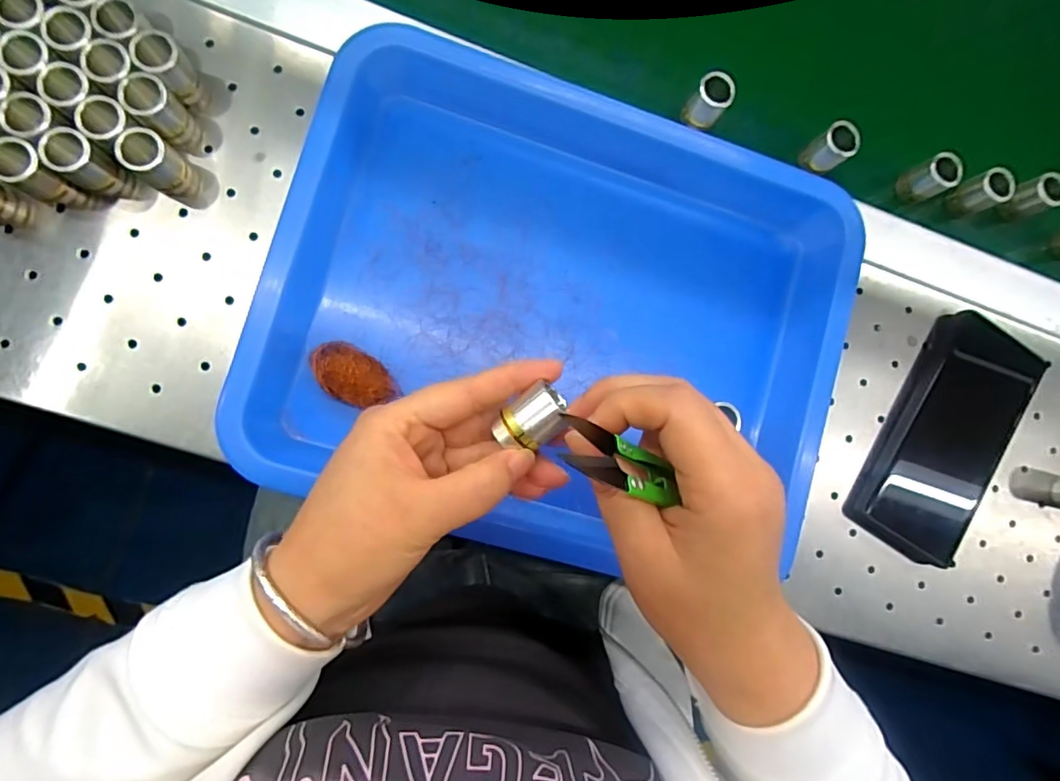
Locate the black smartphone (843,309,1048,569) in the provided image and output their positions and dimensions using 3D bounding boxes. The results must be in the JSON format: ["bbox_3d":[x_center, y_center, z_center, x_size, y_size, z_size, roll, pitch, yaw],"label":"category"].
[{"bbox_3d":[0.287,0.029,0.346,0.076,0.025,0.171,31,82,-5],"label":"black smartphone"}]

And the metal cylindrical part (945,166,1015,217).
[{"bbox_3d":[0.315,-0.138,0.356,0.019,0.030,0.023,-18,89,-10],"label":"metal cylindrical part"}]

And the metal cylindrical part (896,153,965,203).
[{"bbox_3d":[0.276,-0.146,0.353,0.019,0.032,0.023,-29,90,-10],"label":"metal cylindrical part"}]

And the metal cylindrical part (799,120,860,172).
[{"bbox_3d":[0.201,-0.161,0.342,0.020,0.029,0.023,-39,92,-10],"label":"metal cylindrical part"}]

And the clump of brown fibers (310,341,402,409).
[{"bbox_3d":[-0.100,-0.008,0.288,0.049,0.014,0.029,35,81,-5],"label":"clump of brown fibers"}]

